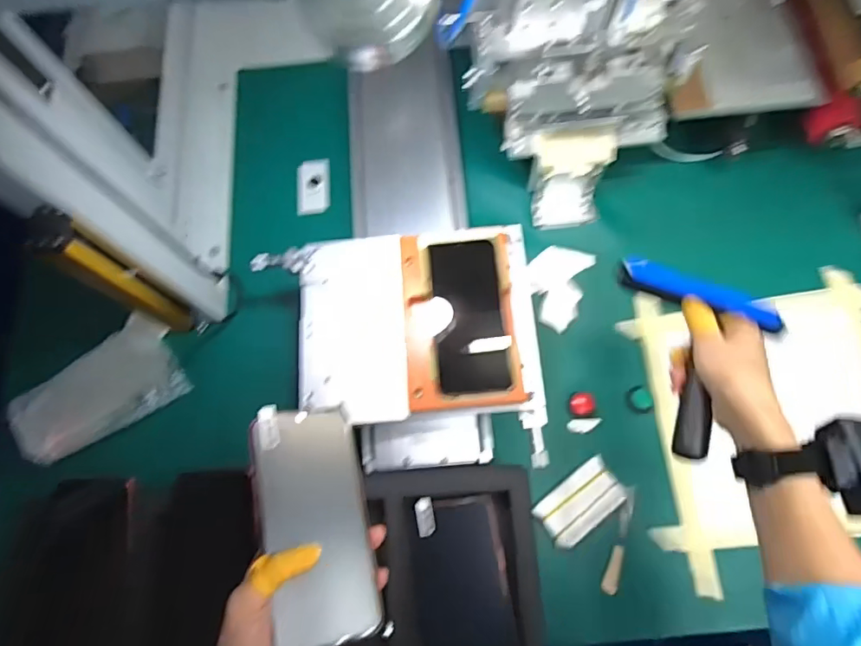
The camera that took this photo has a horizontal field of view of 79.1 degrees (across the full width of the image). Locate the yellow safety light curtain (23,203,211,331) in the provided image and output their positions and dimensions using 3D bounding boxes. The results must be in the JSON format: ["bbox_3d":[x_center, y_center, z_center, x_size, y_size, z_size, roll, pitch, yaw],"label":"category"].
[{"bbox_3d":[-0.265,-0.030,0.469,0.037,0.234,0.042,32,74,11],"label":"yellow safety light curtain"}]

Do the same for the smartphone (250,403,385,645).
[{"bbox_3d":[-0.084,0.140,0.376,0.076,0.009,0.161,-3,67,-25],"label":"smartphone"}]

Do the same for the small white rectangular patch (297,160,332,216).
[{"bbox_3d":[-0.164,-0.191,0.732,0.045,0.009,0.086,-3,71,-1],"label":"small white rectangular patch"}]

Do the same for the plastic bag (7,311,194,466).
[{"bbox_3d":[-0.409,0.080,0.640,0.188,0.060,0.119,-30,73,-10],"label":"plastic bag"}]

